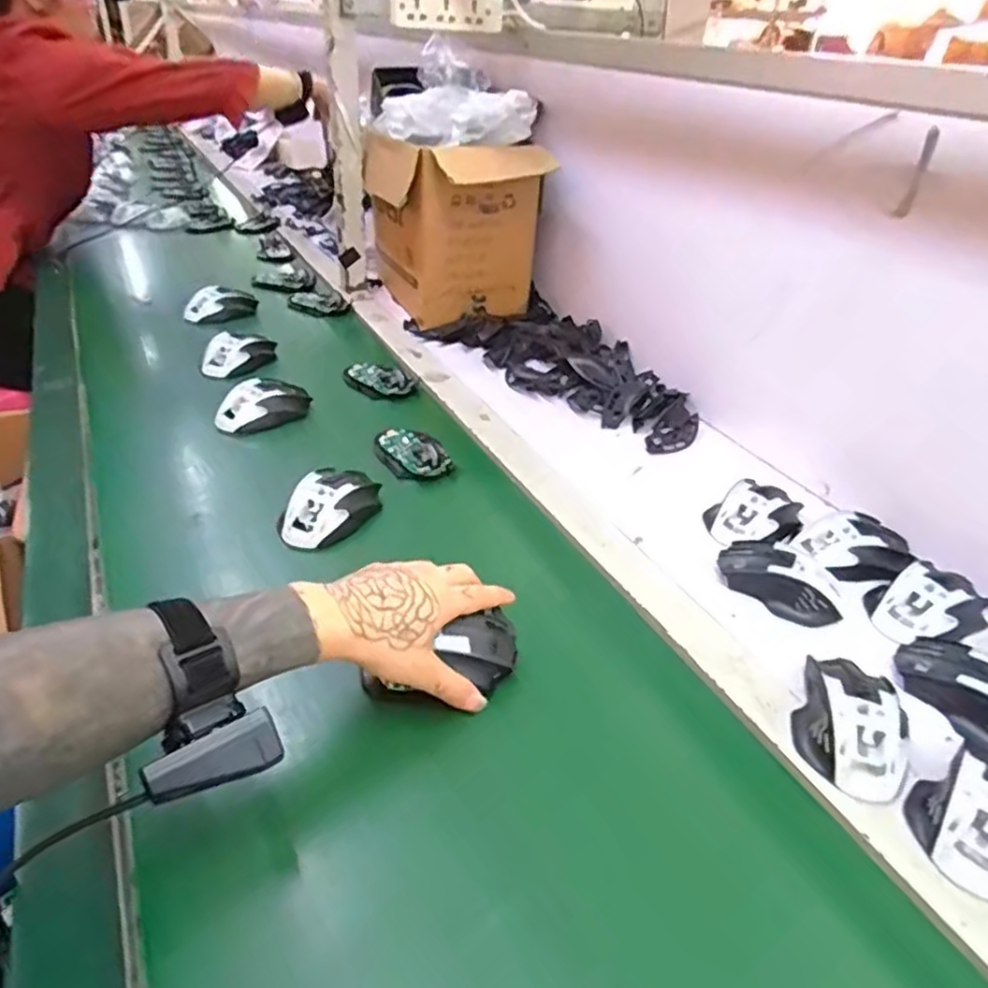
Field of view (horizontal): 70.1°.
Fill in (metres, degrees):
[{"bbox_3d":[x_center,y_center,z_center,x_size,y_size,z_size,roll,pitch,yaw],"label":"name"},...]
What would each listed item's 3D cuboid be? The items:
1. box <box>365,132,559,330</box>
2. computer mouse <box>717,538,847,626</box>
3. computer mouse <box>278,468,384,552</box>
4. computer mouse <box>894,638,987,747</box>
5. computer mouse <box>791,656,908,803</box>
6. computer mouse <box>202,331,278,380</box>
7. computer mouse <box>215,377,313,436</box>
[{"bbox_3d":[-0.064,-0.423,1.123,0.223,0.247,0.250,-11,36,-18],"label":"box"},{"bbox_3d":[0.259,0.073,0.633,0.107,0.034,0.064,26,41,31],"label":"computer mouse"},{"bbox_3d":[-0.154,0.005,0.682,0.070,0.040,0.108,16,37,20],"label":"computer mouse"},{"bbox_3d":[0.365,0.148,0.533,0.061,0.033,0.108,-18,39,-25],"label":"computer mouse"},{"bbox_3d":[0.255,0.160,0.502,0.068,0.032,0.109,15,37,19],"label":"computer mouse"},{"bbox_3d":[-0.347,-0.191,0.967,0.034,0.068,0.107,27,42,33],"label":"computer mouse"},{"bbox_3d":[-0.273,-0.107,0.843,0.064,0.044,0.113,24,41,30],"label":"computer mouse"}]

